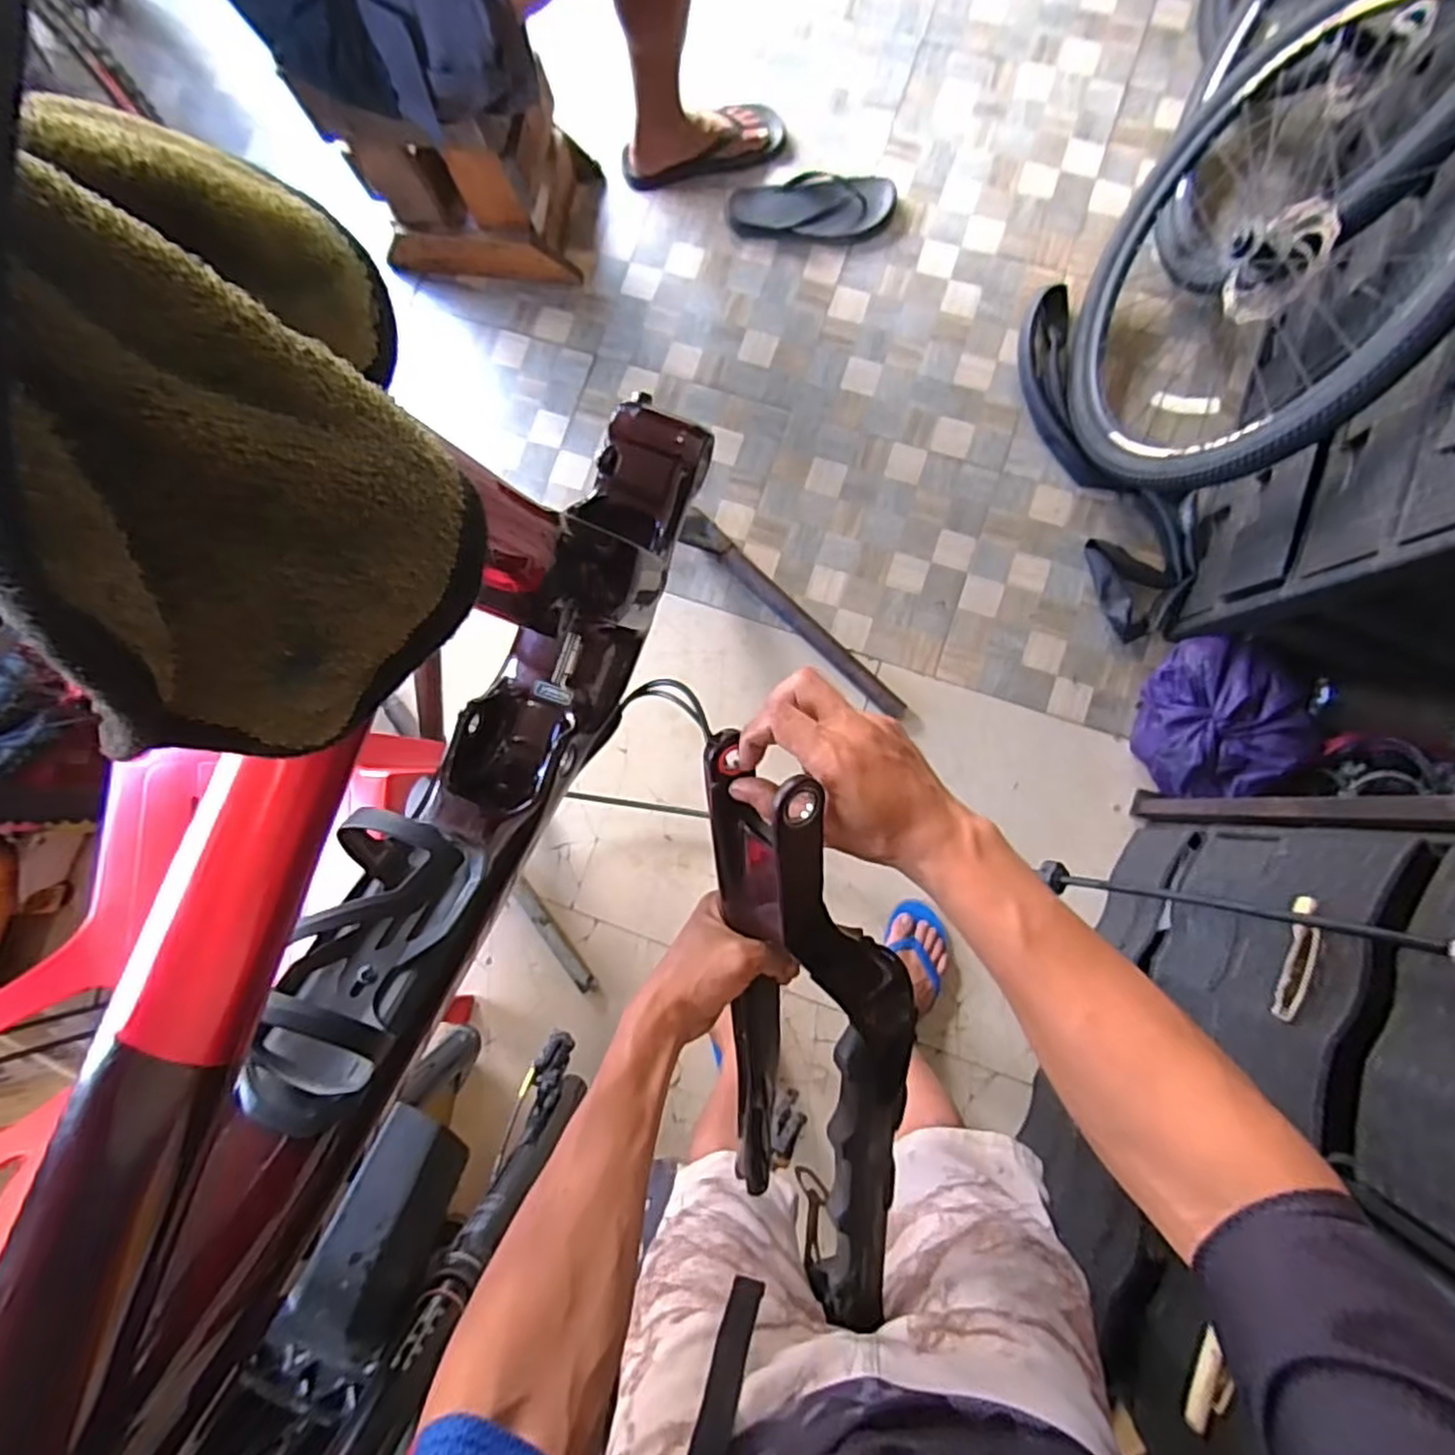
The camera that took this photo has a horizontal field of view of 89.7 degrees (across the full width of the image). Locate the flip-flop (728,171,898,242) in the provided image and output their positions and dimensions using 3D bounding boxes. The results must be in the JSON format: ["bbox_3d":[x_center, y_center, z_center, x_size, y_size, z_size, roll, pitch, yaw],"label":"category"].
[{"bbox_3d":[0.159,-0.986,1.391,0.313,0.039,0.120,0,84,6],"label":"flip-flop"}]

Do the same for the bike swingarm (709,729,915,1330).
[{"bbox_3d":[0.063,0.227,0.531,0.137,0.115,0.459,-7,113,5],"label":"bike swingarm"}]

